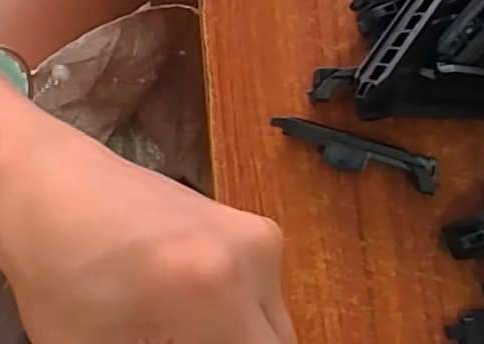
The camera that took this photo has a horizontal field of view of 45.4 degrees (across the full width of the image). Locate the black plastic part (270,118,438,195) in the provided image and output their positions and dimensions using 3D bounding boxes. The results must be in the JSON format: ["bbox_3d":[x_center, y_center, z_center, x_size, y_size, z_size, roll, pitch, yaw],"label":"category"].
[{"bbox_3d":[0.049,-0.008,0.256,0.074,0.020,0.013,19,76,4],"label":"black plastic part"}]

